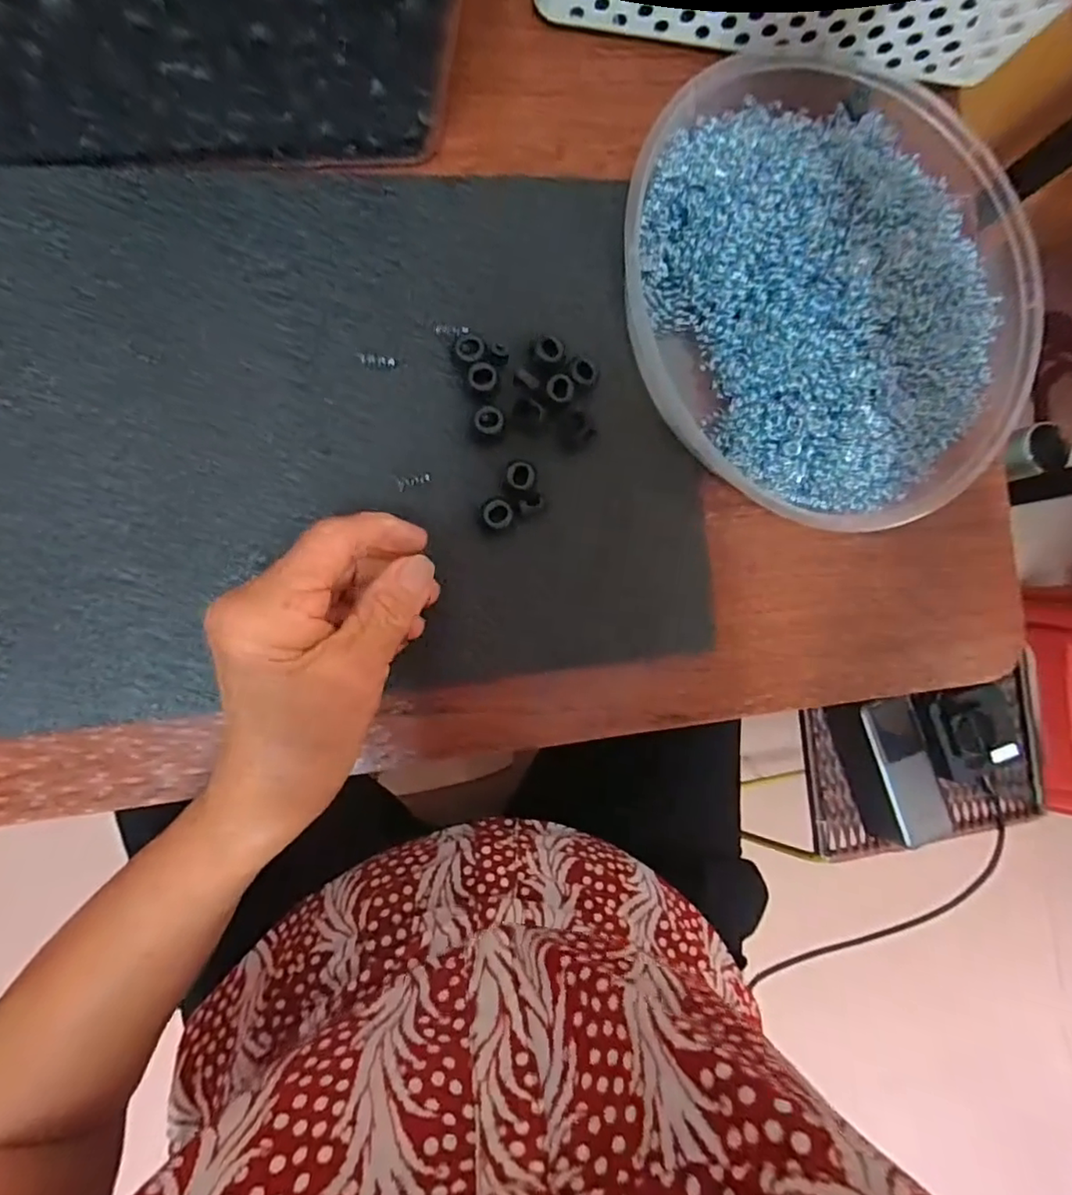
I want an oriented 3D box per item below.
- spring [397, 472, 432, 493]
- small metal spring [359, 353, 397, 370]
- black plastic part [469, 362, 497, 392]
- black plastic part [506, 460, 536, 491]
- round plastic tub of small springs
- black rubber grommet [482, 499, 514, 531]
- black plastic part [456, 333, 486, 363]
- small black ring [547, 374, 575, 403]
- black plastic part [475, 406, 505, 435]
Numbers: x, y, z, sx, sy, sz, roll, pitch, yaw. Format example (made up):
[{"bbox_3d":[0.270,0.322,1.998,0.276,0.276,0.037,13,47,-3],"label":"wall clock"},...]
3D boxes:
[{"bbox_3d":[-0.058,-0.056,0.283,0.016,0.004,0.007,-17,92,-7],"label":"spring"},{"bbox_3d":[-0.076,-0.113,0.285,0.017,0.004,0.006,7,89,-7],"label":"small metal spring"},{"bbox_3d":[-0.025,-0.106,0.285,0.013,0.004,0.013,0,88,-10],"label":"black plastic part"},{"bbox_3d":[-0.007,-0.058,0.287,0.014,0.005,0.014,0,88,-10],"label":"black plastic part"},{"bbox_3d":[0.157,-0.158,0.307,0.210,0.055,0.231,0,90,-7],"label":"round plastic tub of small springs"},{"bbox_3d":[-0.019,-0.039,0.285,0.015,0.006,0.014,0,88,-10],"label":"black rubber grommet"},{"bbox_3d":[-0.032,-0.119,0.285,0.014,0.004,0.014,0,90,-7],"label":"black plastic part"},{"bbox_3d":[0.012,-0.102,0.291,0.013,0.004,0.014,0,90,-7],"label":"small black ring"},{"bbox_3d":[-0.022,-0.085,0.286,0.014,0.004,0.013,0,90,-7],"label":"black plastic part"}]

